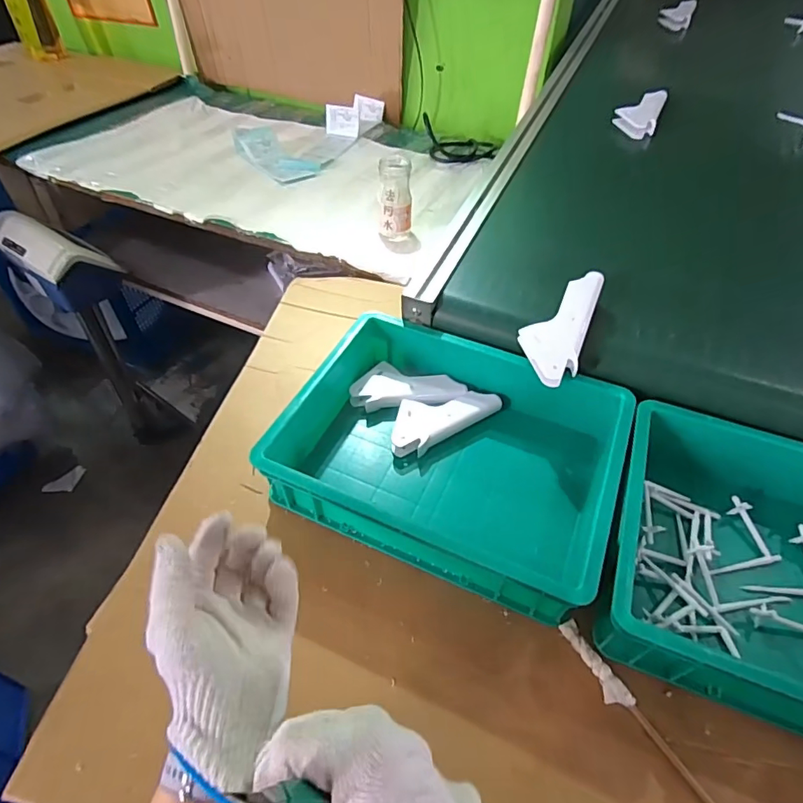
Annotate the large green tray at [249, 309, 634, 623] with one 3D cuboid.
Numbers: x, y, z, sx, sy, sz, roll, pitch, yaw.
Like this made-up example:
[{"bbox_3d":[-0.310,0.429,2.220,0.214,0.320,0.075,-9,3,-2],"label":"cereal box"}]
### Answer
[{"bbox_3d":[0.054,0.052,0.560,0.339,0.084,0.258,21,51,14],"label":"large green tray"}]

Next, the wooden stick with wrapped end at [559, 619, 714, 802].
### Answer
[{"bbox_3d":[0.200,0.272,0.425,0.019,0.009,0.184,-22,54,-21],"label":"wooden stick with wrapped end"}]

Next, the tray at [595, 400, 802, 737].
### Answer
[{"bbox_3d":[0.369,0.155,0.463,0.335,0.075,0.263,19,51,13],"label":"tray"}]

